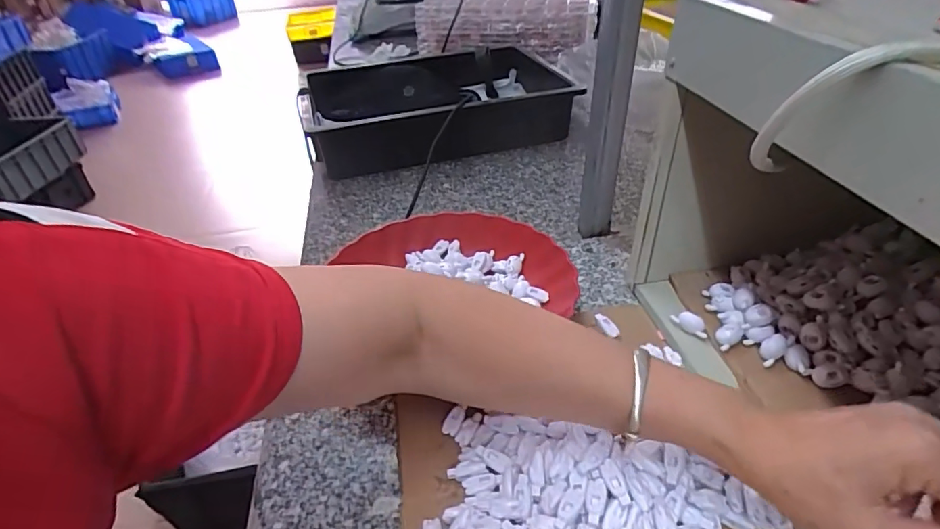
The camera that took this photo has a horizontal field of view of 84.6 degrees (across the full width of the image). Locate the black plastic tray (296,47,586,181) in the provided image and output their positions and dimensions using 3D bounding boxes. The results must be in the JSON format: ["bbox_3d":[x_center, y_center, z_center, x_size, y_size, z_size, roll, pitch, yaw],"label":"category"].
[{"bbox_3d":[-0.062,-0.304,0.953,0.447,0.100,0.326,-12,39,-7],"label":"black plastic tray"}]

